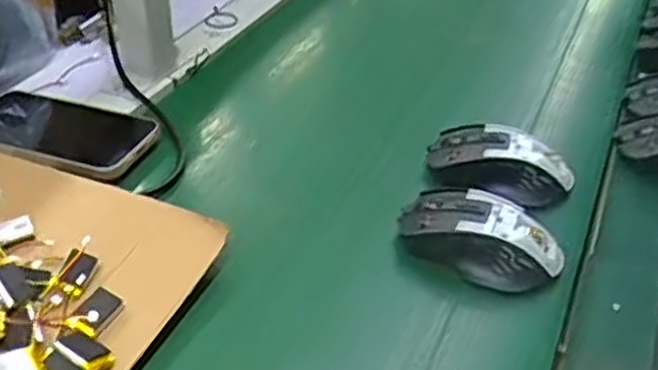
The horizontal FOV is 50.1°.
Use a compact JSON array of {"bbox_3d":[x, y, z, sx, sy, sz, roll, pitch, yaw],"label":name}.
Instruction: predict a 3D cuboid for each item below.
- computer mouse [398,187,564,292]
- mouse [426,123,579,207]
[{"bbox_3d":[0.108,0.035,0.501,0.109,0.039,0.062,24,43,24],"label":"computer mouse"},{"bbox_3d":[0.136,-0.016,0.561,0.112,0.035,0.068,16,40,15],"label":"mouse"}]

